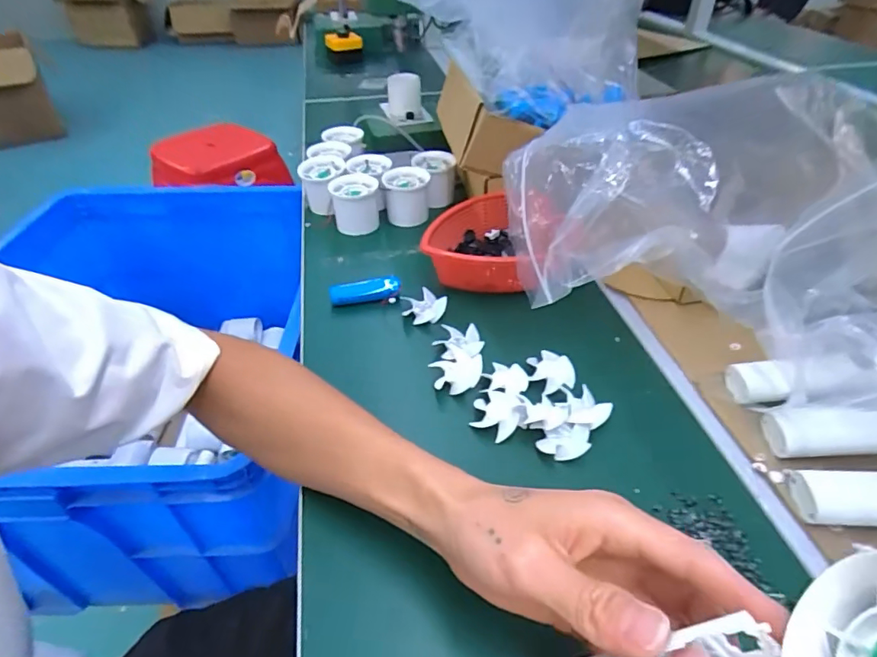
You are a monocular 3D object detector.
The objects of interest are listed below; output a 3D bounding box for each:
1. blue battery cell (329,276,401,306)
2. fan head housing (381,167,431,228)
[{"bbox_3d":[-0.073,-0.037,0.508,0.069,0.023,0.021,-9,42,-10],"label":"blue battery cell"},{"bbox_3d":[-0.038,-0.160,0.624,0.054,0.053,0.050,1,41,2],"label":"fan head housing"}]

